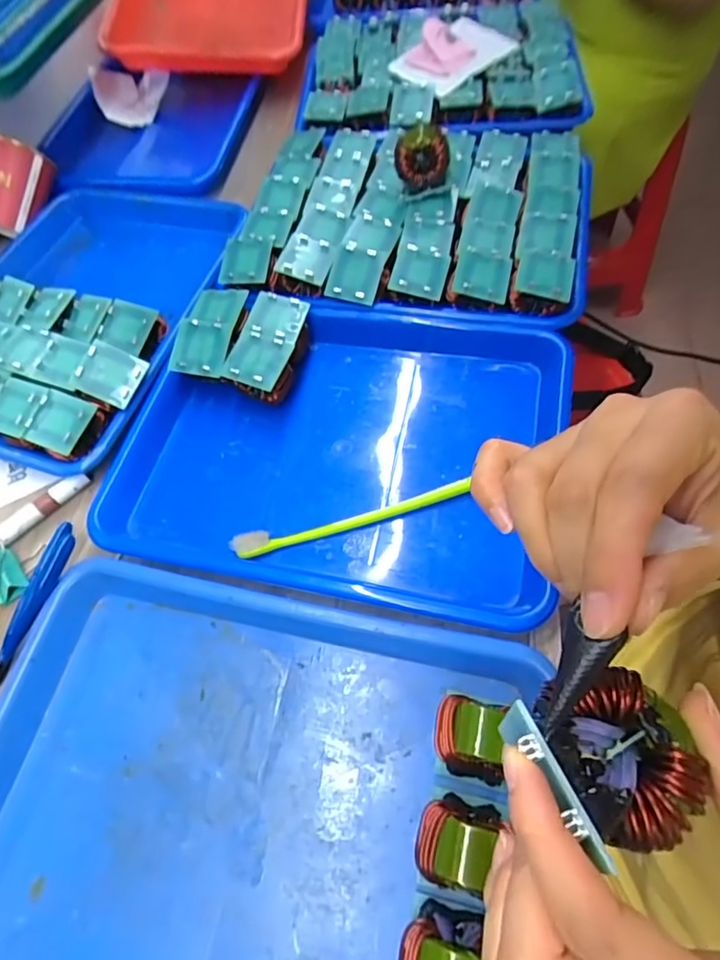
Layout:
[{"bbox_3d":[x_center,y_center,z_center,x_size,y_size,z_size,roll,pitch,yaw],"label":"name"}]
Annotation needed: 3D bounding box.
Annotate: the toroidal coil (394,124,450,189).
[{"bbox_3d":[0.055,-0.284,0.475,0.046,0.048,0.015,-7,60,2],"label":"toroidal coil"}]

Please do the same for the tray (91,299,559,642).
[{"bbox_3d":[-0.018,-0.031,0.419,0.329,0.039,0.251,10,62,12],"label":"tray"}]

